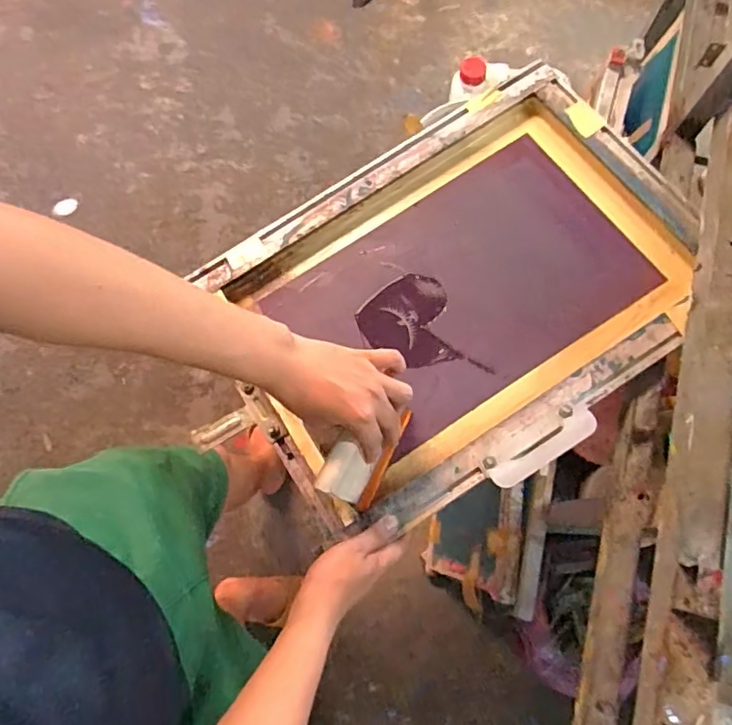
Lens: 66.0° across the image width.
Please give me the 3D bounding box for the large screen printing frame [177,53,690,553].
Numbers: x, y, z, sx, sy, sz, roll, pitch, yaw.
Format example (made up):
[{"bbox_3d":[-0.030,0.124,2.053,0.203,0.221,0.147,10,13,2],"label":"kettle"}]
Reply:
[{"bbox_3d":[0.094,-0.076,0.650,0.538,0.067,0.405,-34,72,-4],"label":"large screen printing frame"}]

